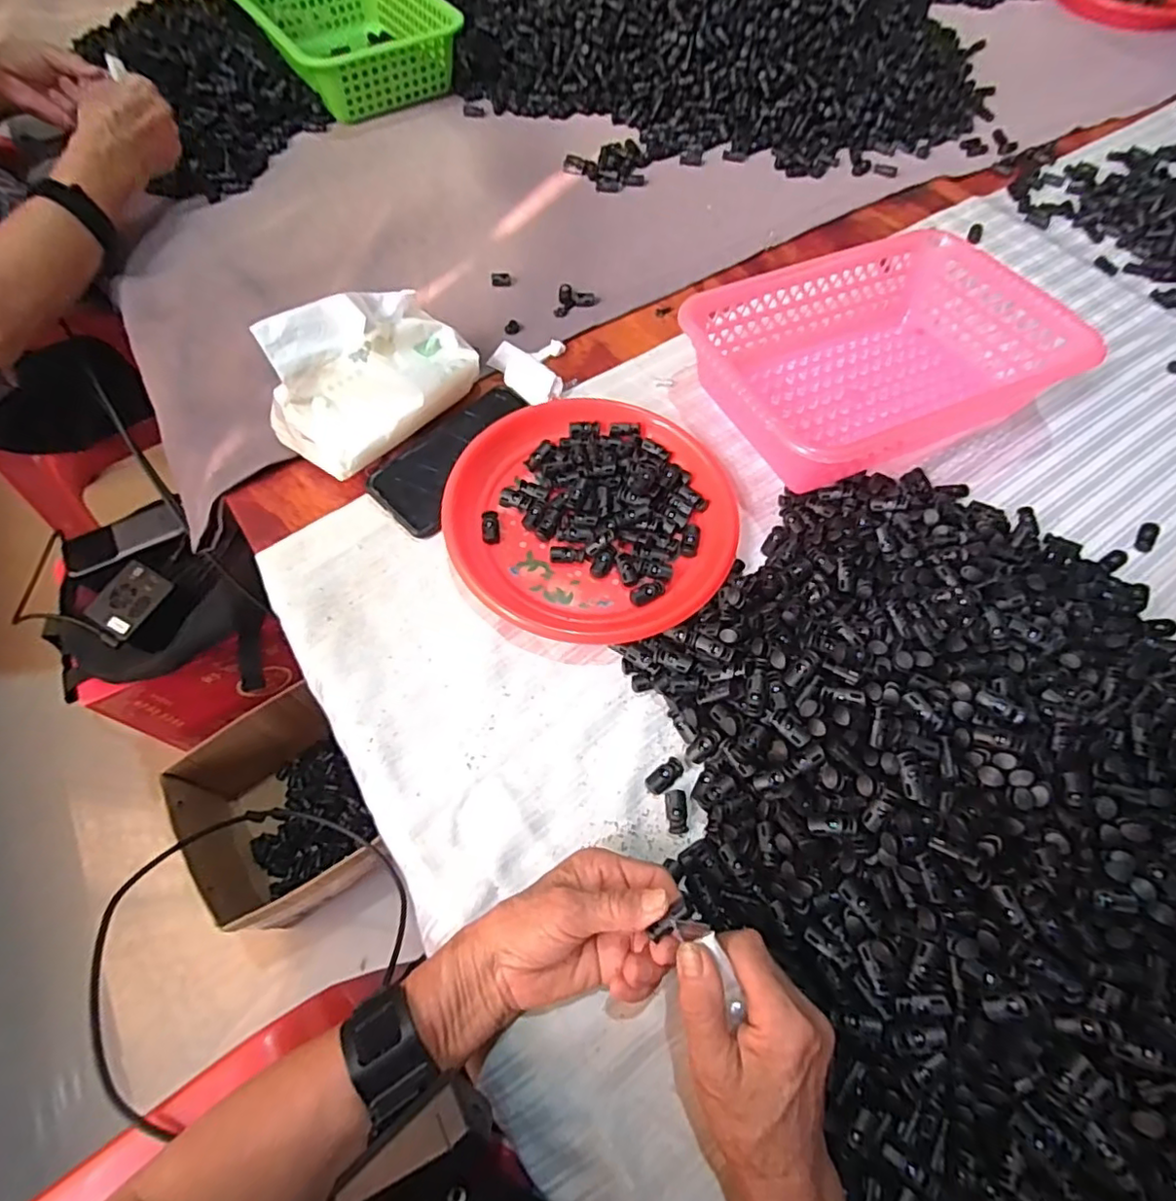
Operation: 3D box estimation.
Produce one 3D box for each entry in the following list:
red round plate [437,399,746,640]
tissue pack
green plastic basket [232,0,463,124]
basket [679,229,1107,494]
[{"bbox_3d":[0.004,-0.073,0.500,0.223,0.028,0.218,0,63,-1],"label":"red round plate"},{"bbox_3d":[-0.181,-0.189,0.512,0.087,0.099,0.167,40,69,17],"label":"tissue pack"},{"bbox_3d":[-0.304,-0.758,0.815,0.236,0.077,0.253,-30,68,-15],"label":"green plastic basket"},{"bbox_3d":[0.247,-0.218,0.551,0.296,0.077,0.210,-19,65,-10],"label":"basket"}]

